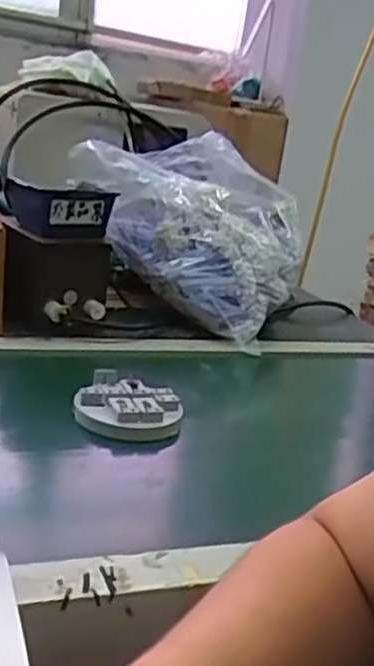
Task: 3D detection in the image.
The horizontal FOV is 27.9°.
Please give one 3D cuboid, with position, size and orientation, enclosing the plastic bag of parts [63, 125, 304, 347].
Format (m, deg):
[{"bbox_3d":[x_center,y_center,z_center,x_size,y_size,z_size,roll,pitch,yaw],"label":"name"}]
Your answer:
[{"bbox_3d":[0.009,-0.147,1.101,0.340,0.222,0.253,20,20,34],"label":"plastic bag of parts"}]

